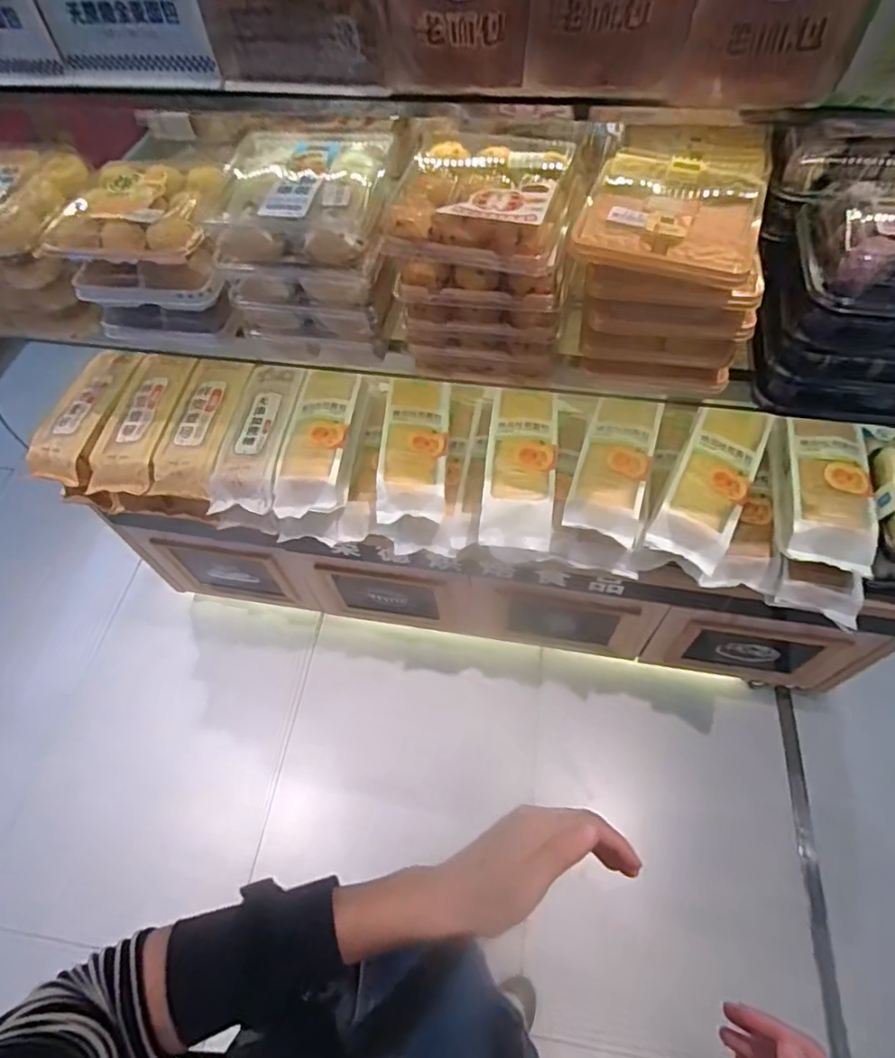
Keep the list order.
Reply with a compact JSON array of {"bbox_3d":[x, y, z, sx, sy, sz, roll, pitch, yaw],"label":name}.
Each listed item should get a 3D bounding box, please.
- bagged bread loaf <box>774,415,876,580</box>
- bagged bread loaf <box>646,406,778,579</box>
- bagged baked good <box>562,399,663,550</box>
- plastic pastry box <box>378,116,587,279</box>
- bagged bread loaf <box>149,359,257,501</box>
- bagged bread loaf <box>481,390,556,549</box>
[{"bbox_3d":[0.610,-0.061,0.941,0.127,0.068,0.276,9,58,9],"label":"bagged bread loaf"},{"bbox_3d":[0.435,-0.083,0.964,0.121,0.061,0.309,23,61,17],"label":"bagged bread loaf"},{"bbox_3d":[0.276,-0.097,0.972,0.118,0.063,0.243,15,59,13],"label":"bagged baked good"},{"bbox_3d":[0.041,-0.383,0.666,0.197,0.066,0.186,12,58,11],"label":"plastic pastry box"},{"bbox_3d":[-0.444,-0.188,1.067,0.112,0.064,0.296,5,57,7],"label":"bagged bread loaf"},{"bbox_3d":[0.125,-0.108,0.993,0.112,0.072,0.282,5,57,7],"label":"bagged bread loaf"}]

